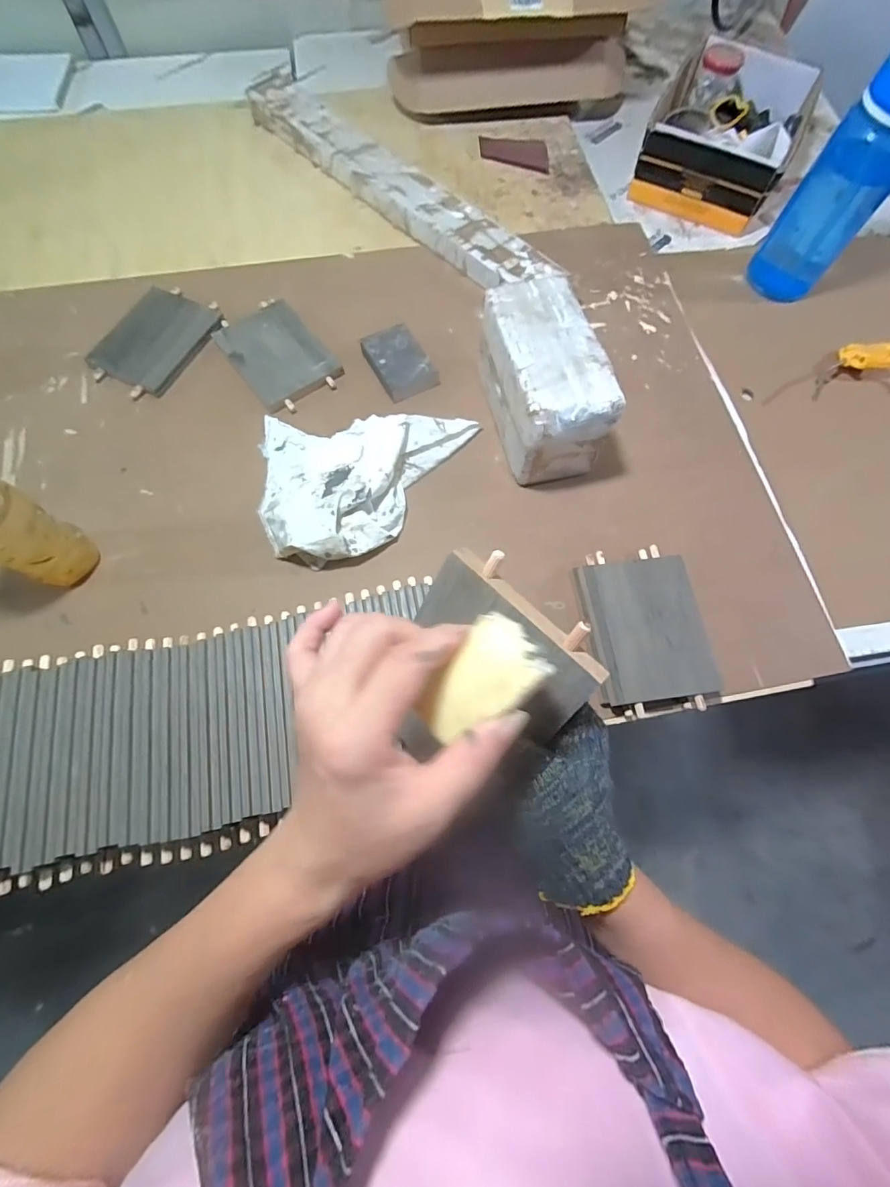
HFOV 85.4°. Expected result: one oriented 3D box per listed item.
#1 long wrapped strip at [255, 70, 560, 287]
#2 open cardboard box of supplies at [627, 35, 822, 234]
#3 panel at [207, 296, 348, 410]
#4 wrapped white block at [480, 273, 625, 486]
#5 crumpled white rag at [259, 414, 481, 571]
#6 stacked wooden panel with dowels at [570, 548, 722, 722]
[{"bbox_3d":[-0.086,-0.648,0.769,0.090,0.047,0.648,-42,76,-15],"label":"long wrapped strip"},{"bbox_3d":[0.460,-0.762,0.793,0.218,0.092,0.315,24,71,7],"label":"open cardboard box of supplies"},{"bbox_3d":[-0.229,-0.328,0.654,0.113,0.016,0.166,-34,74,-13],"label":"panel"},{"bbox_3d":[0.115,-0.249,0.581,0.110,0.124,0.205,-13,71,-6],"label":"wrapped white block"},{"bbox_3d":[-0.096,-0.135,0.574,0.264,0.041,0.201,0,70,-2],"label":"crumpled white rag"},{"bbox_3d":[0.218,0.038,0.529,0.126,0.042,0.183,-7,70,-5],"label":"stacked wooden panel with dowels"}]

